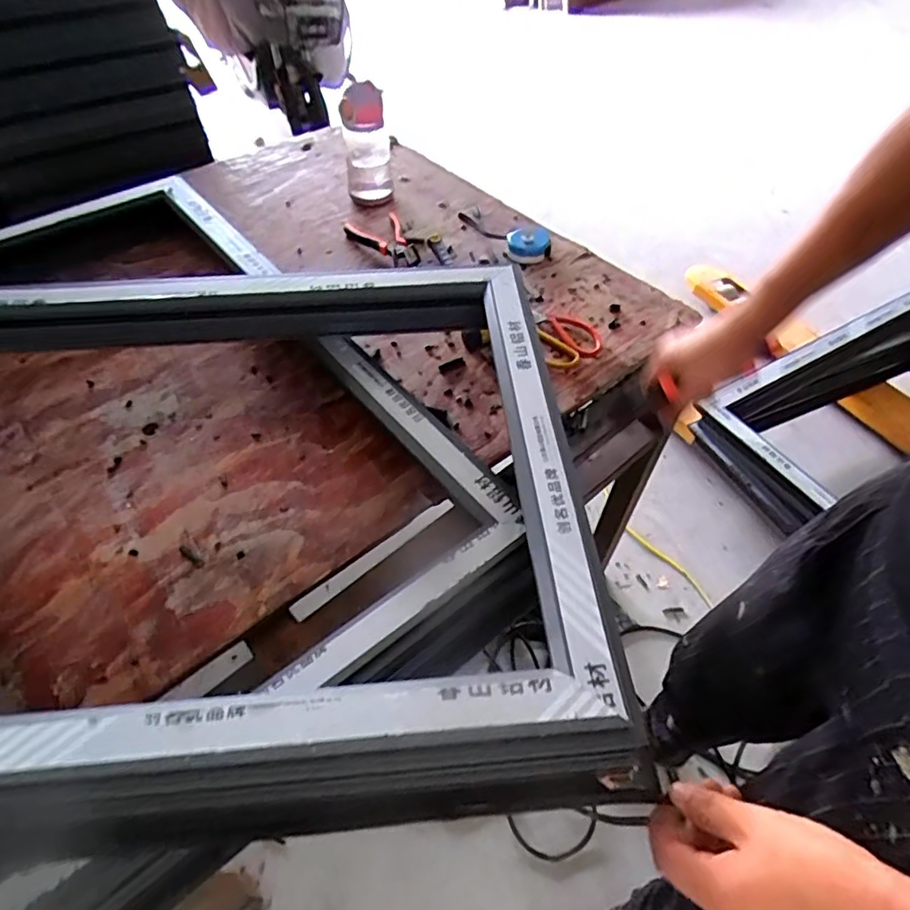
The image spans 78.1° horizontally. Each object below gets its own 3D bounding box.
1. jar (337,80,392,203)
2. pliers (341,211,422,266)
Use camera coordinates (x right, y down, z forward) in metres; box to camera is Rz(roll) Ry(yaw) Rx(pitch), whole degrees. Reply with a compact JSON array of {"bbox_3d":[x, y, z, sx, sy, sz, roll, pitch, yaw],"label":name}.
[{"bbox_3d":[-0.152,-0.530,0.967,0.079,0.188,0.077,1,52,-1],"label":"jar"},{"bbox_3d":[-0.122,-0.350,0.916,0.093,0.032,0.173,-13,54,-12],"label":"pliers"}]

